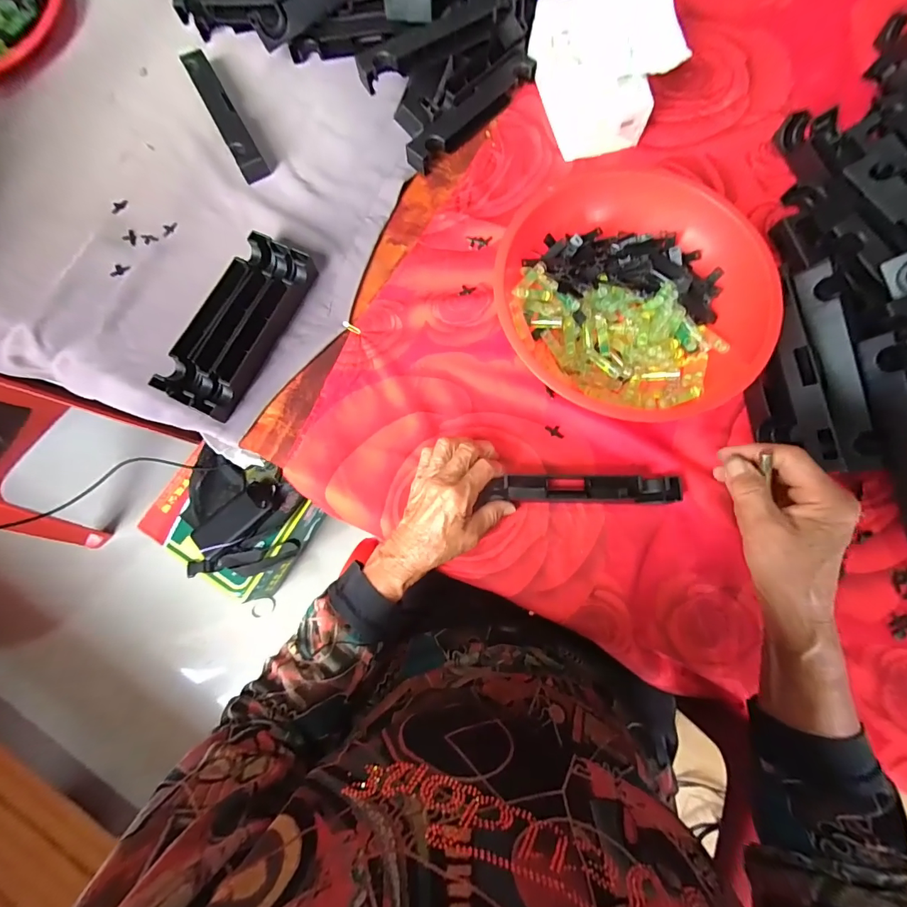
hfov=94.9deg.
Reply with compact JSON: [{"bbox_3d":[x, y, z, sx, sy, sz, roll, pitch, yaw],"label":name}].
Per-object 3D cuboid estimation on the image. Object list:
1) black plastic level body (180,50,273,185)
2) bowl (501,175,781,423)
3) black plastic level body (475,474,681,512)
[{"bbox_3d":[-0.273,-0.404,0.497,0.029,0.022,0.186,-29,79,-6],"label":"black plastic level body"},{"bbox_3d":[0.162,-0.147,0.408,0.235,0.075,0.236,0,78,0],"label":"bowl"},{"bbox_3d":[0.119,0.033,0.397,0.176,0.032,0.024,0,78,2],"label":"black plastic level body"}]

